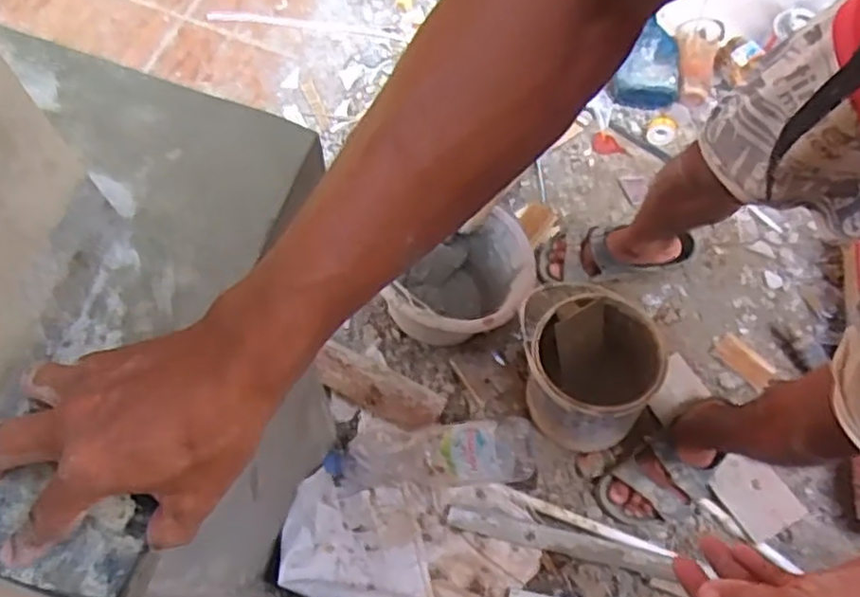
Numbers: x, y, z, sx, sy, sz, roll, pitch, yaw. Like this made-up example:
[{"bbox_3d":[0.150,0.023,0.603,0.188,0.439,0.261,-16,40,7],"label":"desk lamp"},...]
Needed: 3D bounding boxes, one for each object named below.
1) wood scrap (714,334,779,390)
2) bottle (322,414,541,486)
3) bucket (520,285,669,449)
[{"bbox_3d":[0.525,0.104,1.207,0.049,0.016,0.100,-41,73,-18],"label":"wood scrap"},{"bbox_3d":[-0.010,0.232,1.061,0.328,0.076,0.085,-12,62,29],"label":"bottle"},{"bbox_3d":[0.231,0.112,1.063,0.183,0.208,0.173,1,66,-1],"label":"bucket"}]

